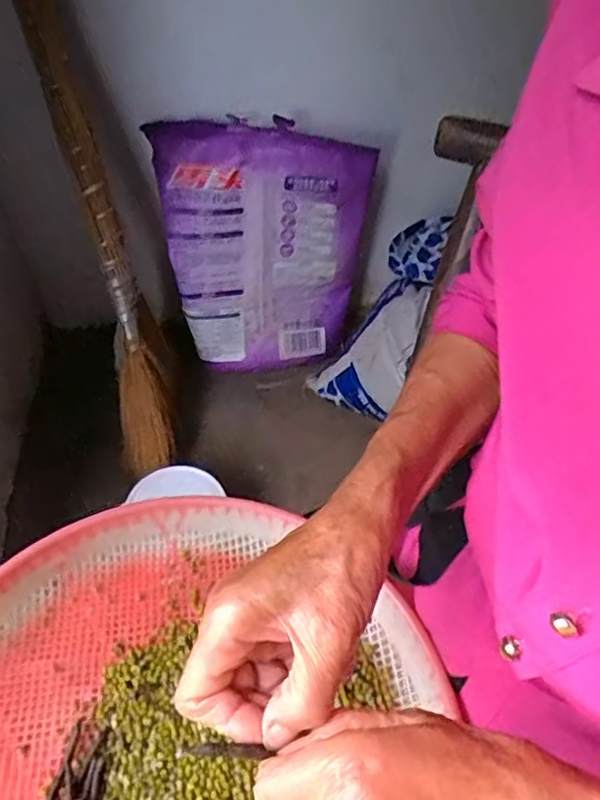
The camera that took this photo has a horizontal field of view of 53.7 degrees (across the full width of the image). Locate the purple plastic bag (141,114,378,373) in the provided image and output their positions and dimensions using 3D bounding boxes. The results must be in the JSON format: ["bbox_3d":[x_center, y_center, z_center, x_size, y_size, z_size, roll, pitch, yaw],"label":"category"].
[{"bbox_3d":[-0.057,-0.248,1.057,0.345,0.467,0.100,-9,35,-13],"label":"purple plastic bag"}]

